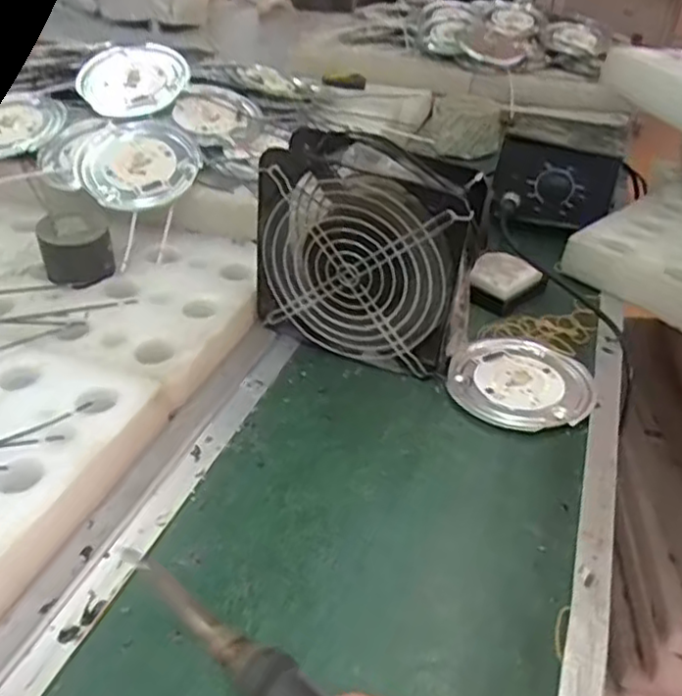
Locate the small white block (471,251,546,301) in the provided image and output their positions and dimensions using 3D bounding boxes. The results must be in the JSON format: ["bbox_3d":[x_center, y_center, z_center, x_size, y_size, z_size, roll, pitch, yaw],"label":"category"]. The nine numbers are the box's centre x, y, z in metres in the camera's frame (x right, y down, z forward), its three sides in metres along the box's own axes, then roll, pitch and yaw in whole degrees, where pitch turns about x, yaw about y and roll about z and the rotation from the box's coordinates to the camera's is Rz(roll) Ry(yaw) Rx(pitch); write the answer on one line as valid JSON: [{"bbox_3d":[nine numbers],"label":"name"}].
[{"bbox_3d":[0.142,-0.059,0.605,0.052,0.025,0.055,29,43,31],"label":"small white block"}]

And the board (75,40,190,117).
[{"bbox_3d":[-0.202,-0.264,0.677,0.102,0.008,0.096,2,60,-3],"label":"board"}]

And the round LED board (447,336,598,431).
[{"bbox_3d":[0.135,0.023,0.508,0.098,0.010,0.103,2,36,-2],"label":"round LED board"}]

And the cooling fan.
[{"bbox_3d":[0.017,-0.068,0.498,0.148,0.158,0.057,16,38,16],"label":"cooling fan"}]

